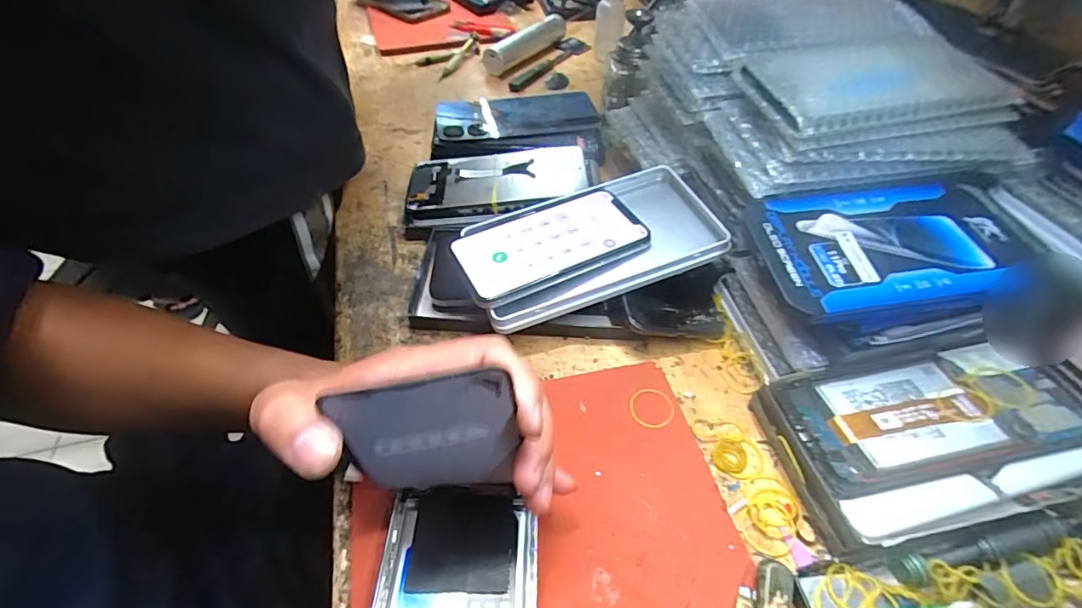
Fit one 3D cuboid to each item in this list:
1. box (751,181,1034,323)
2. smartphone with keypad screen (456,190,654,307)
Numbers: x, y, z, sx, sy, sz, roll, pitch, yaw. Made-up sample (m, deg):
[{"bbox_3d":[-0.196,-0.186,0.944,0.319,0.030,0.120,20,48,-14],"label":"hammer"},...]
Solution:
[{"bbox_3d":[0.209,-0.034,0.304,0.151,0.024,0.086,-4,49,-4],"label":"box"},{"bbox_3d":[0.006,-0.045,0.366,0.133,0.012,0.073,-24,58,-15],"label":"smartphone with keypad screen"}]

